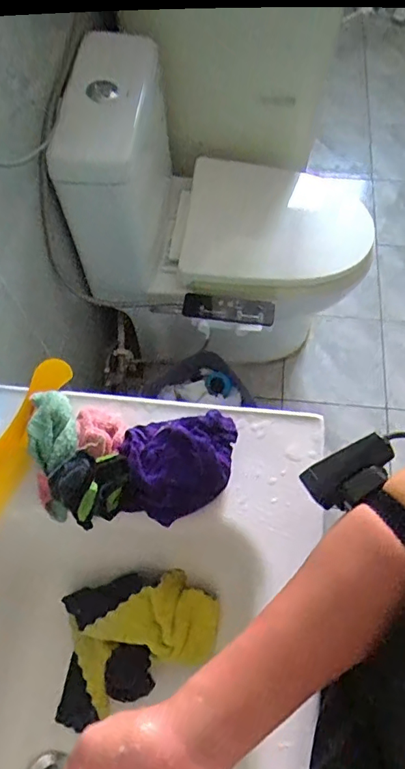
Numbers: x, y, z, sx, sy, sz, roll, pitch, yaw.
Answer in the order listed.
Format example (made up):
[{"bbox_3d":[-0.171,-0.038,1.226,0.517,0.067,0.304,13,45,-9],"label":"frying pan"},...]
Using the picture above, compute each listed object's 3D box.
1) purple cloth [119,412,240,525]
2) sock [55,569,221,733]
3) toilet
[{"bbox_3d":[-0.023,0.083,0.500,0.117,0.047,0.094,-9,66,-3],"label":"purple cloth"},{"bbox_3d":[-0.075,0.283,0.545,0.195,0.043,0.136,-22,88,9],"label":"sock"},{"bbox_3d":[0.065,-0.318,1.166,0.642,0.684,0.425,9,66,5],"label":"toilet"}]

